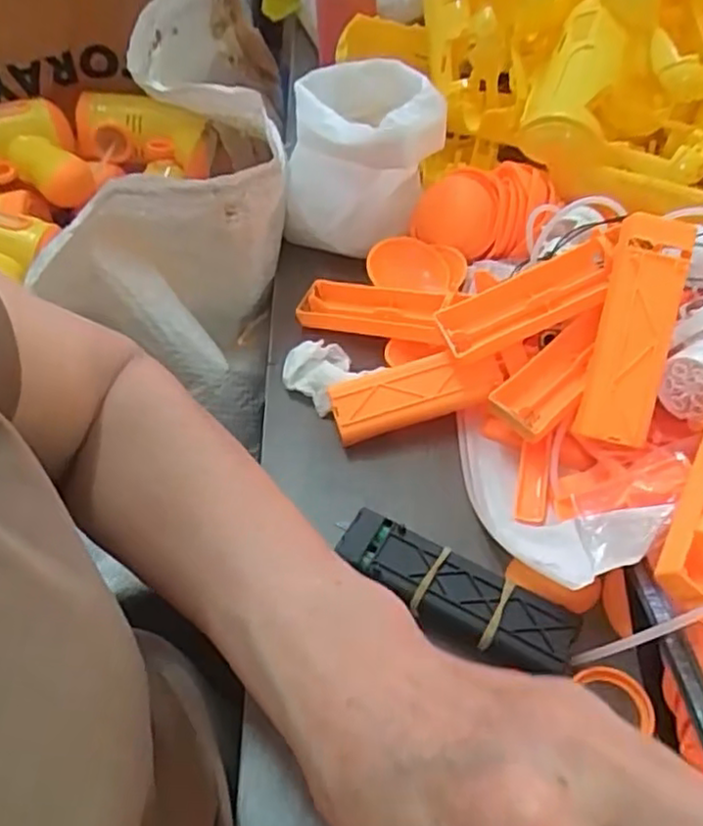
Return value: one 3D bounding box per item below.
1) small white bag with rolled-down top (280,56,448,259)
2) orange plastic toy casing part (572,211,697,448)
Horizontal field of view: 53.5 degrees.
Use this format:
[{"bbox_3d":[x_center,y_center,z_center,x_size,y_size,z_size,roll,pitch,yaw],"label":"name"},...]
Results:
[{"bbox_3d":[0.010,-0.187,0.494,0.110,0.082,0.134,3,48,6],"label":"small white bag with rolled-down top"},{"bbox_3d":[0.137,-0.039,0.339,0.034,0.015,0.108,13,93,15],"label":"orange plastic toy casing part"}]

